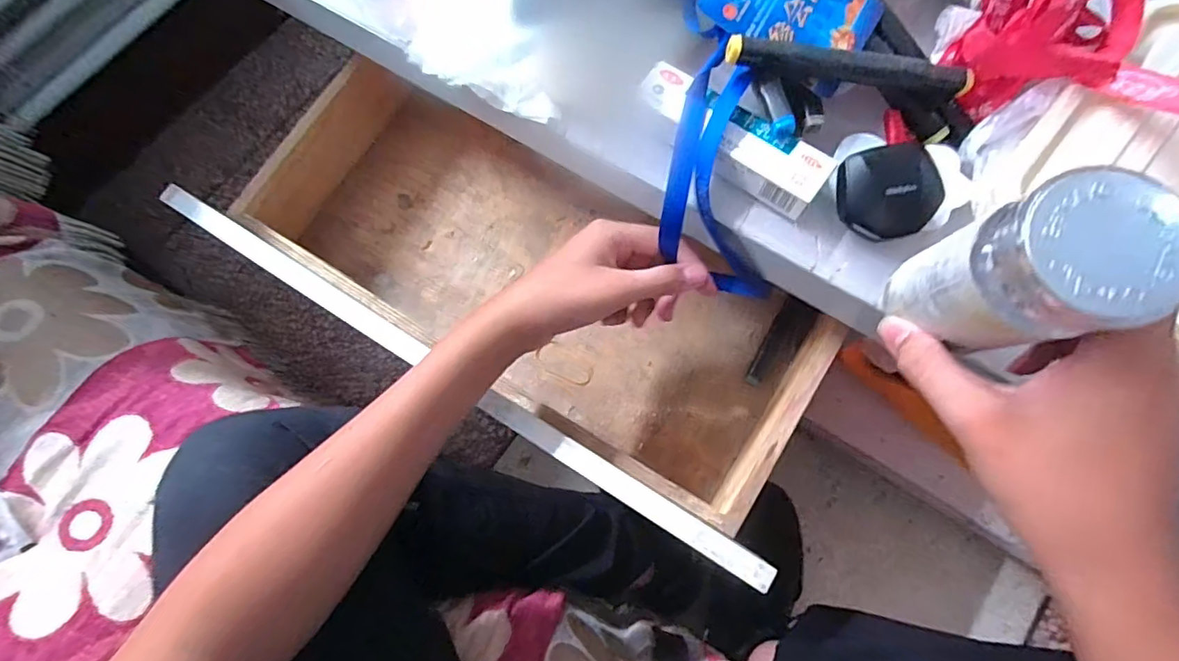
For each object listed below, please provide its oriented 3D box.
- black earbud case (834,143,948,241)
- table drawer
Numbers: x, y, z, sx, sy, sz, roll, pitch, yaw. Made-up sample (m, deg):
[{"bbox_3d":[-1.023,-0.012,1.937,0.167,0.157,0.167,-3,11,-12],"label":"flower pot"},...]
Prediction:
[{"bbox_3d":[0.172,-0.079,0.309,0.056,0.023,0.051,-11,96,4],"label":"black earbud case"},{"bbox_3d":[-0.051,-0.046,0.456,0.478,0.108,0.219,32,78,10],"label":"table drawer"}]

